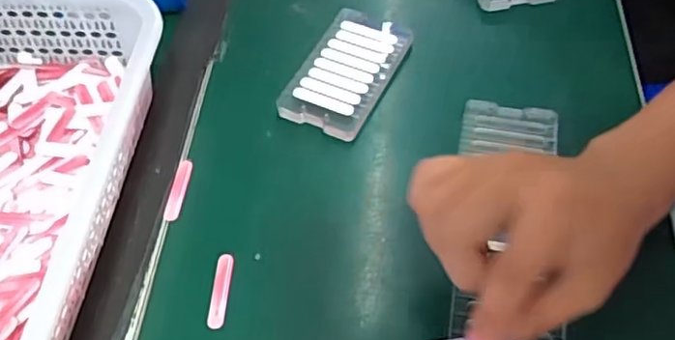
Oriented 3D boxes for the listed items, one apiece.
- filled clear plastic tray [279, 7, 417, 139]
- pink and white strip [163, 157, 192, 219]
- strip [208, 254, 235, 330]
[{"bbox_3d":[0.009,-0.082,0.499,0.068,0.014,0.124,21,60,18],"label":"filled clear plastic tray"},{"bbox_3d":[-0.117,0.013,0.447,0.011,0.004,0.052,3,56,7],"label":"pink and white strip"},{"bbox_3d":[-0.077,0.079,0.401,0.011,0.004,0.051,0,56,5],"label":"strip"}]

